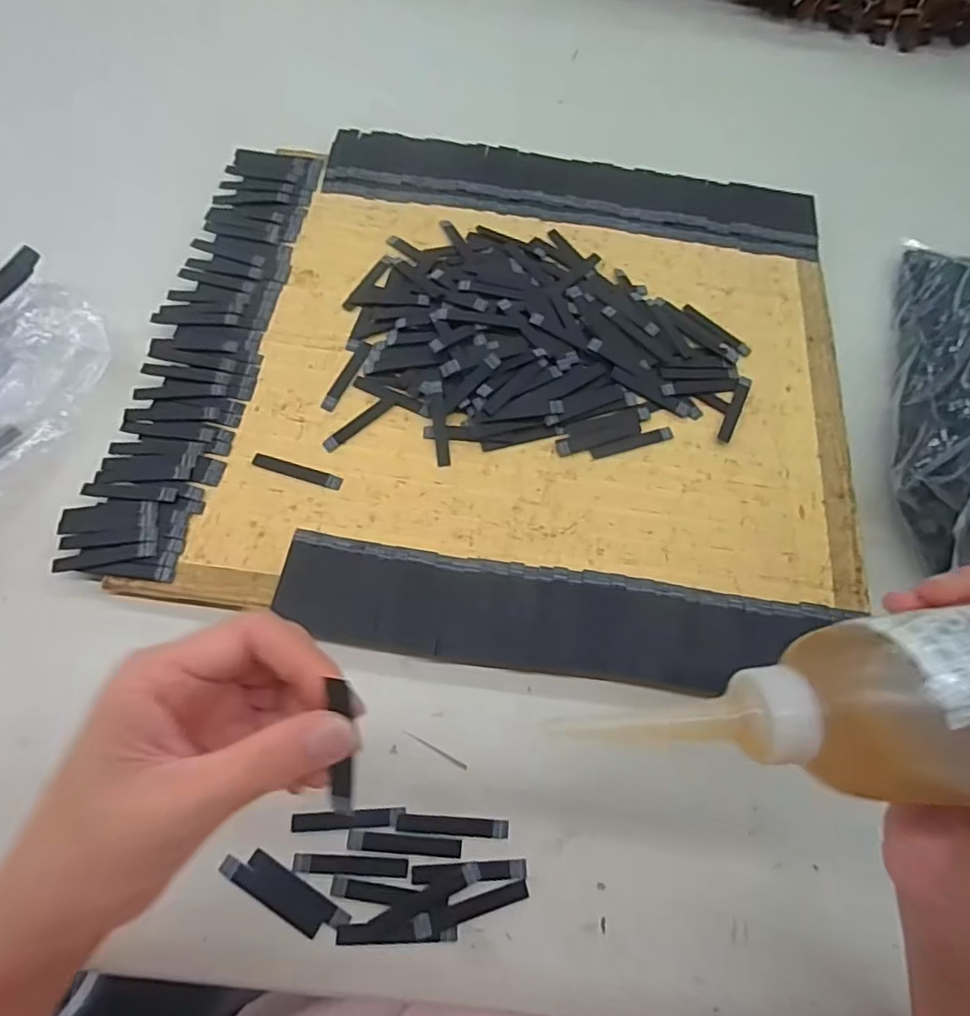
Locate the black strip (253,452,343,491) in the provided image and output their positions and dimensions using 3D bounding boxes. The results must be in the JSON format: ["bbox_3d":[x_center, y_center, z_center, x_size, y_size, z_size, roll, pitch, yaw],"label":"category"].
[{"bbox_3d":[-0.122,-0.024,0.383,0.060,0.004,0.009,17,69,4],"label":"black strip"}]

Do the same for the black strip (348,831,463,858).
[{"bbox_3d":[-0.043,0.181,0.317,0.060,0.004,0.009,6,69,-1],"label":"black strip"}]

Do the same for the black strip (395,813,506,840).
[{"bbox_3d":[-0.017,0.173,0.321,0.060,0.004,0.009,5,69,-1],"label":"black strip"}]

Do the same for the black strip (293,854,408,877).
[{"bbox_3d":[-0.071,0.189,0.312,0.059,0.004,0.009,4,69,-1],"label":"black strip"}]

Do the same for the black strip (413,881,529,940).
[{"bbox_3d":[-0.007,0.208,0.306,0.060,0.004,0.011,-14,71,-8],"label":"black strip"}]

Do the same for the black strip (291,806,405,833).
[{"bbox_3d":[-0.074,0.169,0.319,0.059,0.004,0.010,-2,69,-3],"label":"black strip"}]

